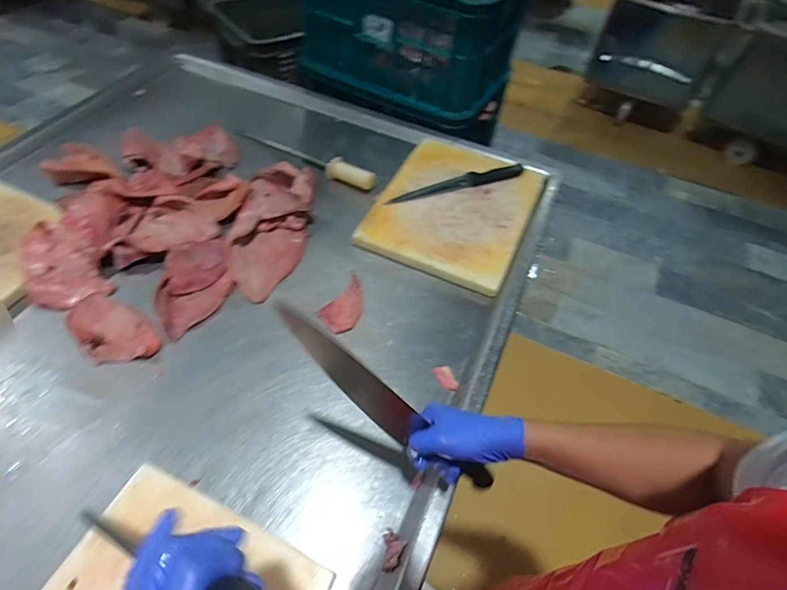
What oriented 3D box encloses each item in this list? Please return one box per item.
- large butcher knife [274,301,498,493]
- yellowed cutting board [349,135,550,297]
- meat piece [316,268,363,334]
[{"bbox_3d":[0.003,0.133,0.485,0.348,0.031,0.033,46,52,-24],"label":"large butcher knife"},{"bbox_3d":[0.137,-0.201,0.940,0.302,0.030,0.385,23,53,13],"label":"yellowed cutting board"},{"bbox_3d":[-0.083,0.013,0.797,0.066,0.008,0.127,24,53,14],"label":"meat piece"}]

